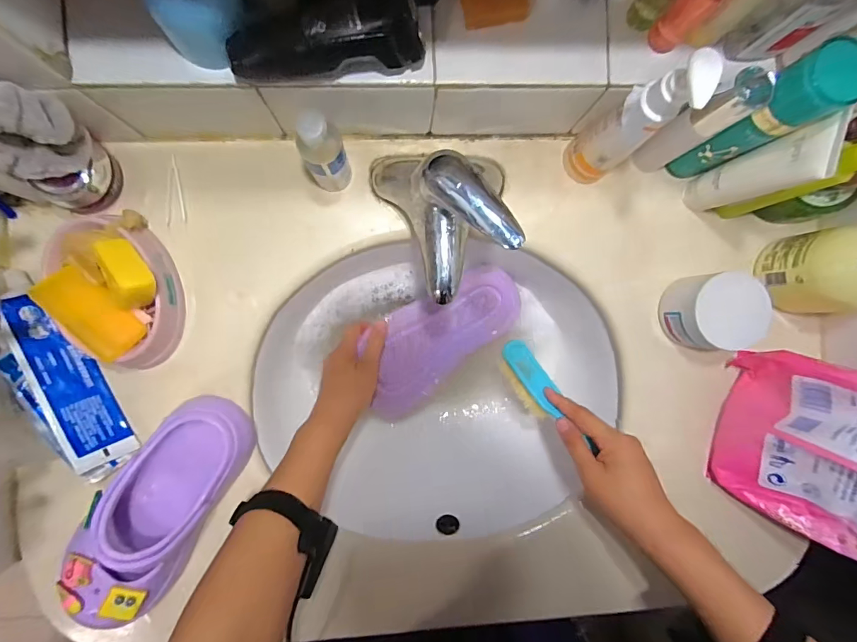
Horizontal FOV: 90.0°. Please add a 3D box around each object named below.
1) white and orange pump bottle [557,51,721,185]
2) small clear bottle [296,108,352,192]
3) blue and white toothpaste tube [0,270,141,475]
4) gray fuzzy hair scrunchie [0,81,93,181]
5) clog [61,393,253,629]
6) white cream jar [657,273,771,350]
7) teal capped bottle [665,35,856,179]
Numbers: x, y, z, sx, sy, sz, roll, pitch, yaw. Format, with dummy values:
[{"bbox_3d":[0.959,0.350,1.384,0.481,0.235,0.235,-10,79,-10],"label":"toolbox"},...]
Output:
[{"bbox_3d":[0.174,-0.171,0.382,0.034,0.188,0.045,-44,94,-2],"label":"white and orange pump bottle"},{"bbox_3d":[-0.094,-0.151,0.393,0.037,0.116,0.033,-19,93,-4],"label":"small clear bottle"},{"bbox_3d":[-0.364,0.050,0.423,0.055,0.024,0.204,-32,95,-46],"label":"blue and white toothpaste tube"},{"bbox_3d":[-0.325,-0.150,0.333,0.071,0.092,0.043,-13,93,-4],"label":"gray fuzzy hair scrunchie"},{"bbox_3d":[-0.256,0.178,0.409,0.089,0.083,0.207,32,89,-5],"label":"clog"},{"bbox_3d":[0.295,-0.010,0.447,0.070,0.079,0.074,0,92,-5],"label":"white cream jar"},{"bbox_3d":[0.284,-0.176,0.389,0.045,0.179,0.043,0,92,-5],"label":"teal capped bottle"}]

